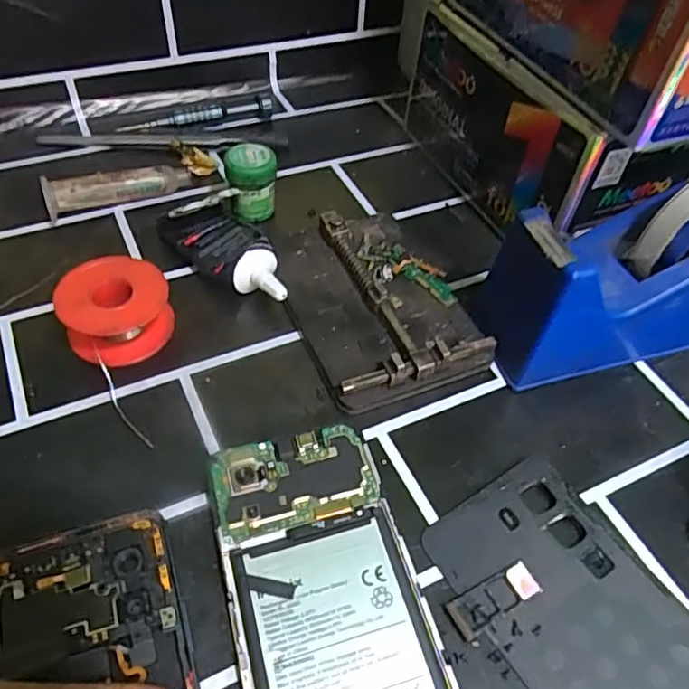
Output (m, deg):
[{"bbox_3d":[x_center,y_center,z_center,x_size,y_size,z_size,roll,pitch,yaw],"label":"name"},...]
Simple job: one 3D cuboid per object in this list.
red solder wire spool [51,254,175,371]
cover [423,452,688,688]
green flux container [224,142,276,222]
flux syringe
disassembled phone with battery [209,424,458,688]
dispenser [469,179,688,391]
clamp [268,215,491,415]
[{"bbox_3d":[-0.116,-0.017,0.311,0.052,0.030,0.048,2,50,-3],"label":"red solder wire spool"},{"bbox_3d":[0.106,0.122,0.228,0.075,0.005,0.164,-25,57,-23],"label":"cover"},{"bbox_3d":[-0.057,-0.098,0.372,0.029,0.040,0.026,-3,51,-6],"label":"green flux container"},{"bbox_3d":[-0.142,-0.099,0.382,0.088,0.023,0.015,-18,54,-18],"label":"flux syringe"},{"bbox_3d":[-0.005,0.106,0.231,0.072,0.009,0.160,-11,52,-13],"label":"disassembled phone with battery"},{"bbox_3d":[0.152,-0.042,0.310,0.156,0.097,0.060,-11,52,-13],"label":"dispenser"},{"bbox_3d":[0.015,-0.029,0.338,0.089,0.022,0.132,-17,54,-17],"label":"clamp"}]

